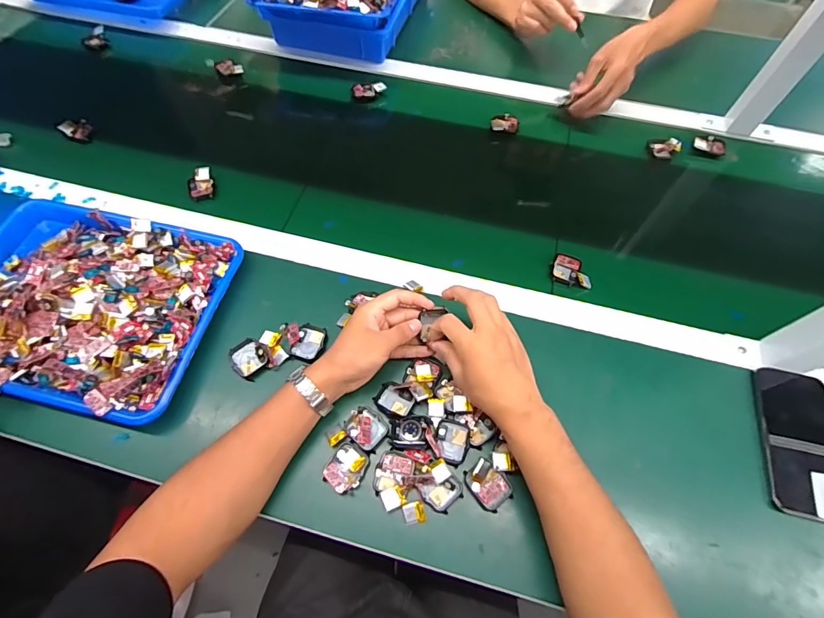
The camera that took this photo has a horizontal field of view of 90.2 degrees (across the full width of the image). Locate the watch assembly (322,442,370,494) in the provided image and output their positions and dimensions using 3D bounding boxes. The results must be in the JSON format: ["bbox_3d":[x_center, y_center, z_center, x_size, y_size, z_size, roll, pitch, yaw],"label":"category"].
[{"bbox_3d":[-0.070,0.170,0.440,0.038,0.014,0.046,24,65,12],"label":"watch assembly"}]

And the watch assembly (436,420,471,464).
[{"bbox_3d":[0.044,0.144,0.448,0.034,0.013,0.045,7,63,3],"label":"watch assembly"}]

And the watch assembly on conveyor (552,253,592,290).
[{"bbox_3d":[0.221,-0.052,0.565,0.055,0.010,0.044,22,65,11],"label":"watch assembly on conveyor"}]

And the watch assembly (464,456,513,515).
[{"bbox_3d":[0.080,0.184,0.431,0.035,0.013,0.048,-36,69,-18],"label":"watch assembly"}]

